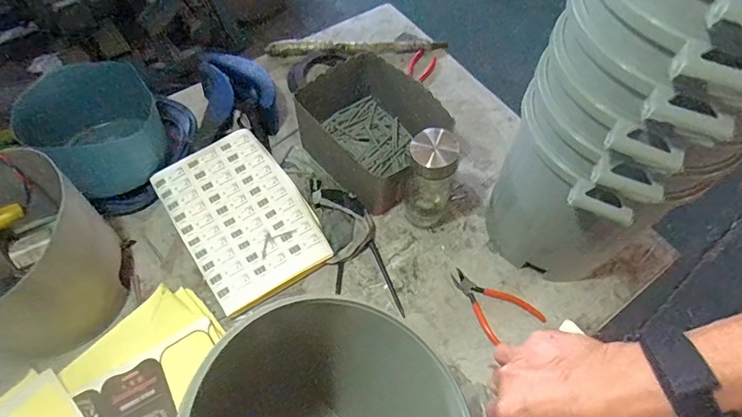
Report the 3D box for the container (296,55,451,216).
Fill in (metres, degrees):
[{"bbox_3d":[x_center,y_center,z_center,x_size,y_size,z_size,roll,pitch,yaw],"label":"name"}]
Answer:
[{"bbox_3d":[0.006,-0.127,0.784,0.176,0.121,0.228,-37,67,-22],"label":"container"}]

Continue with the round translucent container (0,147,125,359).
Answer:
[{"bbox_3d":[-0.475,0.068,0.612,0.236,0.193,0.221,1,59,-2],"label":"round translucent container"}]

